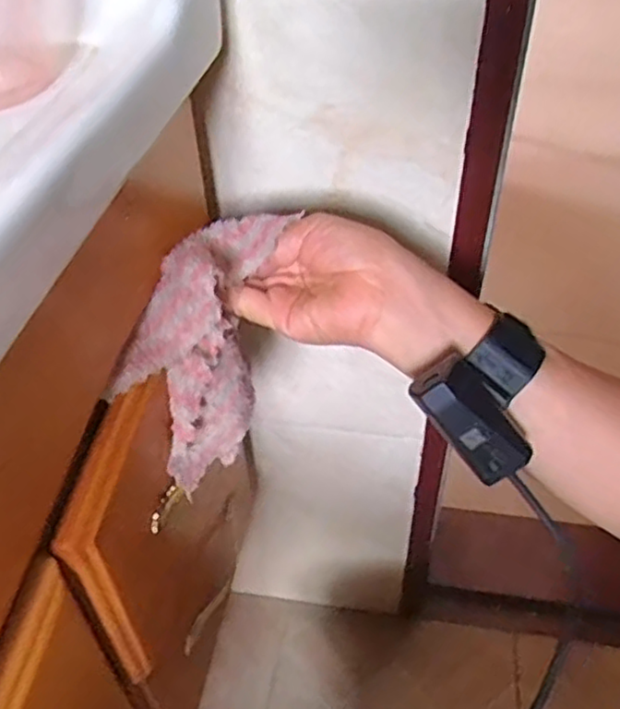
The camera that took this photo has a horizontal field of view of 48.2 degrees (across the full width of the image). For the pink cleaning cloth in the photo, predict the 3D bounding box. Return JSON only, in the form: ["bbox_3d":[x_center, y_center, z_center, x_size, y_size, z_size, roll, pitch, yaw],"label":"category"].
[{"bbox_3d":[-0.061,-0.007,0.422,0.059,0.122,0.125,13,45,8],"label":"pink cleaning cloth"}]

